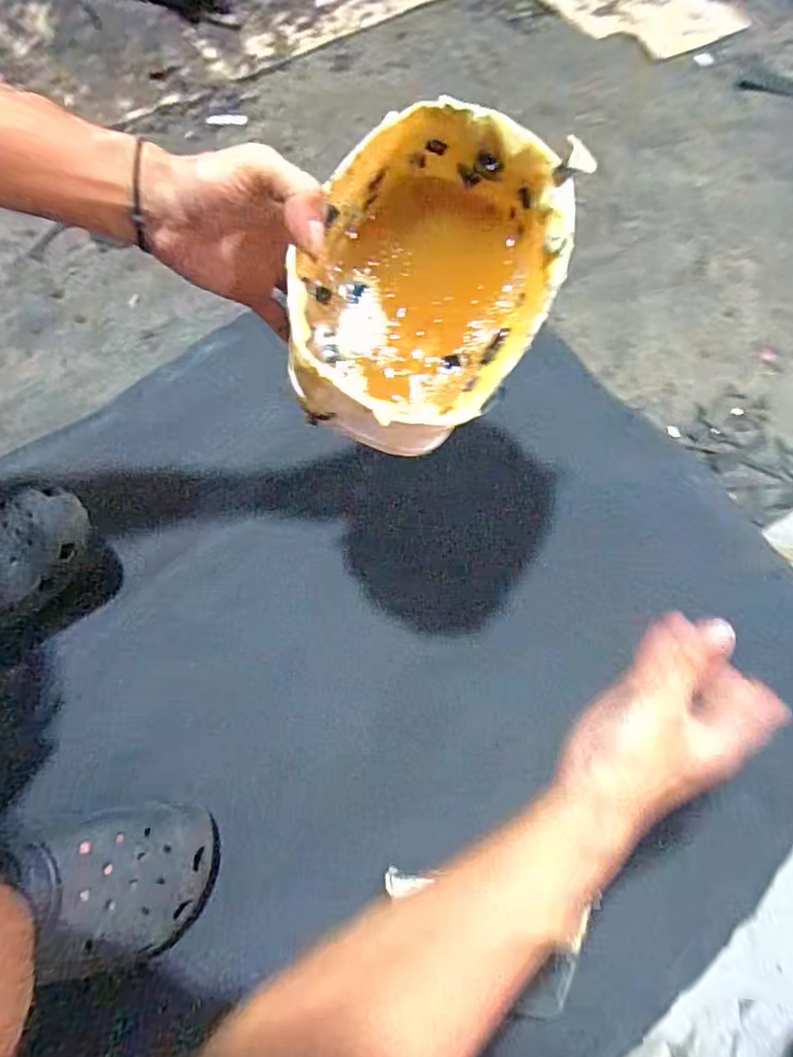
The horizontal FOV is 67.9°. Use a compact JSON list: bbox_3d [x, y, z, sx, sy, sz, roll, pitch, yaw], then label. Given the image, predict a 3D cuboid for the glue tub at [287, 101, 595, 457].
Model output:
[{"bbox_3d":[0.016,-0.150,0.367,0.153,0.100,0.197,25,80,2],"label":"glue tub"}]

